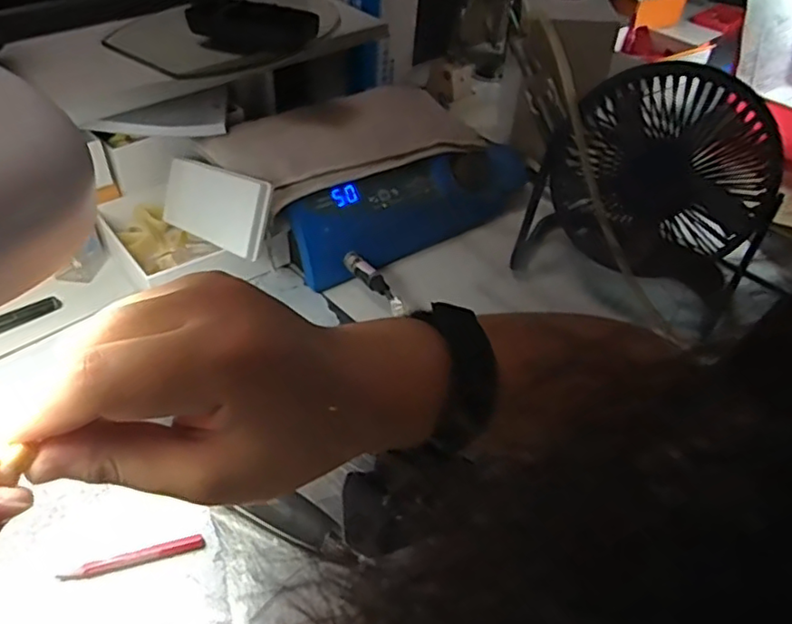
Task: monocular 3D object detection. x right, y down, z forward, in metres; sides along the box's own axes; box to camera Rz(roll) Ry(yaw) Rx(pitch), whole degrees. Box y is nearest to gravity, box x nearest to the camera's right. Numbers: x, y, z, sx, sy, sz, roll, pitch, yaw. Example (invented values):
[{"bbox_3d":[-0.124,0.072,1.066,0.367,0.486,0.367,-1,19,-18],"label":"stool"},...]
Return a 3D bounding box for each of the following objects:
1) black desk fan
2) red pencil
[{"bbox_3d":[0.220,-0.094,0.516,0.193,0.178,0.131,18,45,14],"label":"black desk fan"},{"bbox_3d":[-0.149,0.141,0.350,0.075,0.006,0.008,-12,46,-16],"label":"red pencil"}]

